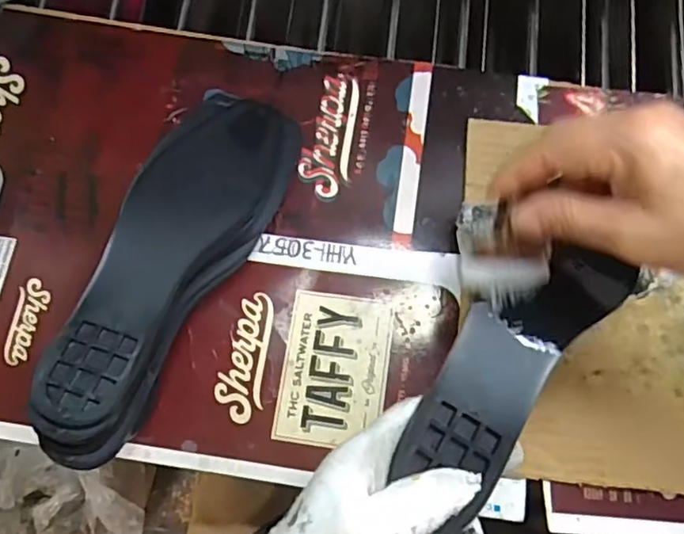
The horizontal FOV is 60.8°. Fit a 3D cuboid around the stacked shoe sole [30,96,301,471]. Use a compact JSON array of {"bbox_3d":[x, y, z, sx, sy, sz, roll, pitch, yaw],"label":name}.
[{"bbox_3d":[-0.107,-0.004,0.386,0.083,0.072,0.269,18,74,5],"label":"stacked shoe sole"}]

